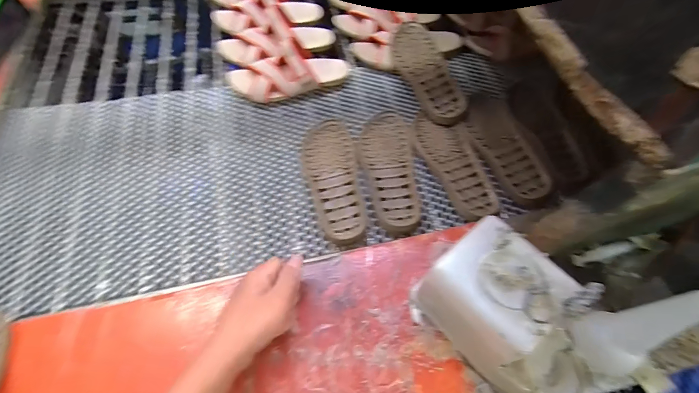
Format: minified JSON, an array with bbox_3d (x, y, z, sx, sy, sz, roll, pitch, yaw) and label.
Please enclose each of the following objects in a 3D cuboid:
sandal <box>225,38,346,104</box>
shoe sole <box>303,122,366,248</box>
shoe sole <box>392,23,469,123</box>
[{"bbox_3d":[-0.118,-0.247,0.645,0.242,0.076,0.091,-13,64,-9],"label":"sandal"},{"bbox_3d":[-0.032,-0.038,0.564,0.087,0.022,0.250,-6,63,-5],"label":"shoe sole"},{"bbox_3d":[0.154,-0.251,0.653,0.084,0.025,0.236,-24,74,4],"label":"shoe sole"}]

